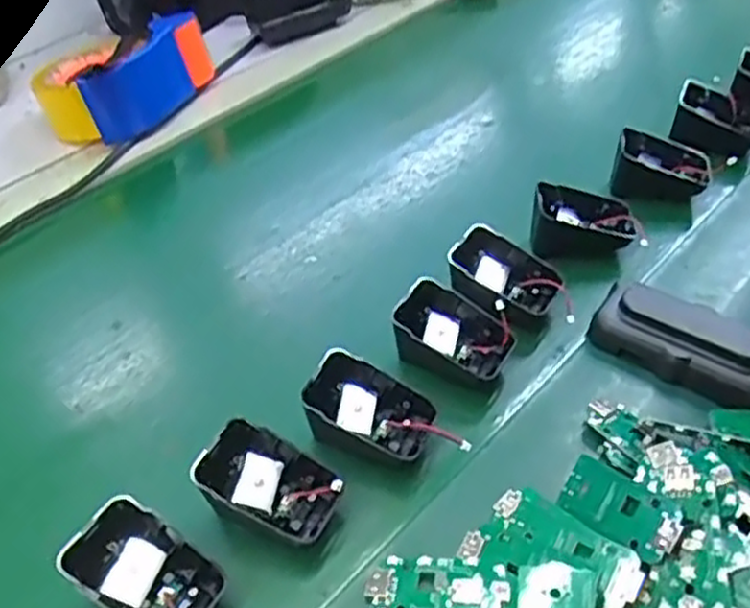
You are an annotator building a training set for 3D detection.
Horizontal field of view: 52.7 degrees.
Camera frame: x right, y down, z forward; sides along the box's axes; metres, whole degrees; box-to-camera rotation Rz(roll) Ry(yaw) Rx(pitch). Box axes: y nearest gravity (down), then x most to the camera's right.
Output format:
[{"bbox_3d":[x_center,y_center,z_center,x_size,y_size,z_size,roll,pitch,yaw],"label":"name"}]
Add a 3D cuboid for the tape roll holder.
[{"bbox_3d":[-0.220,-0.201,0.674,0.077,0.073,0.137,21,50,25],"label":"tape roll holder"}]

